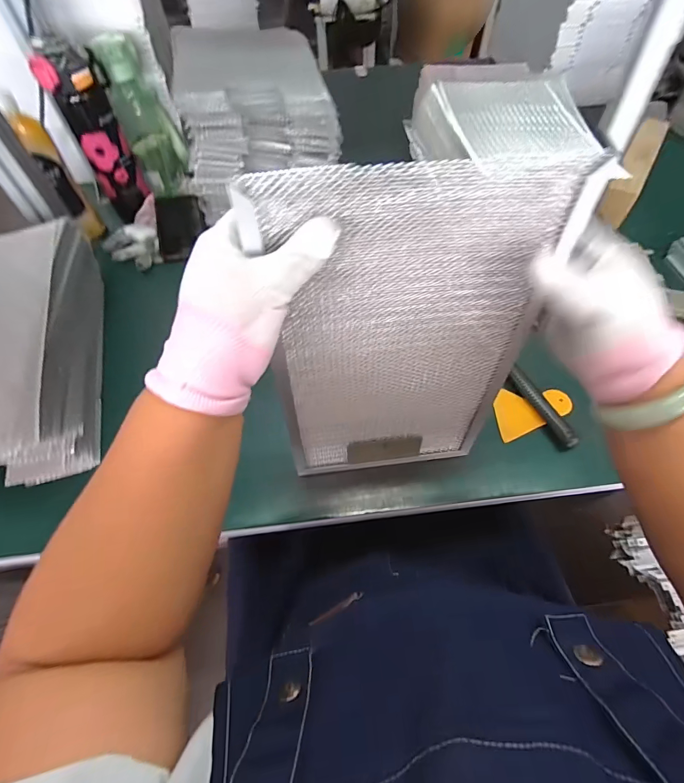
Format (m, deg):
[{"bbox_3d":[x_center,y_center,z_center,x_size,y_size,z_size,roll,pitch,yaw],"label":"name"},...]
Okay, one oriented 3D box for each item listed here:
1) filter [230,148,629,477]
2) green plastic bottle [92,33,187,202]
[{"bbox_3d":[0.047,-0.016,0.335,0.199,0.332,0.013,-5,52,-3],"label":"filter"},{"bbox_3d":[-0.351,-0.480,0.687,0.082,0.220,0.081,-23,61,-11],"label":"green plastic bottle"}]

